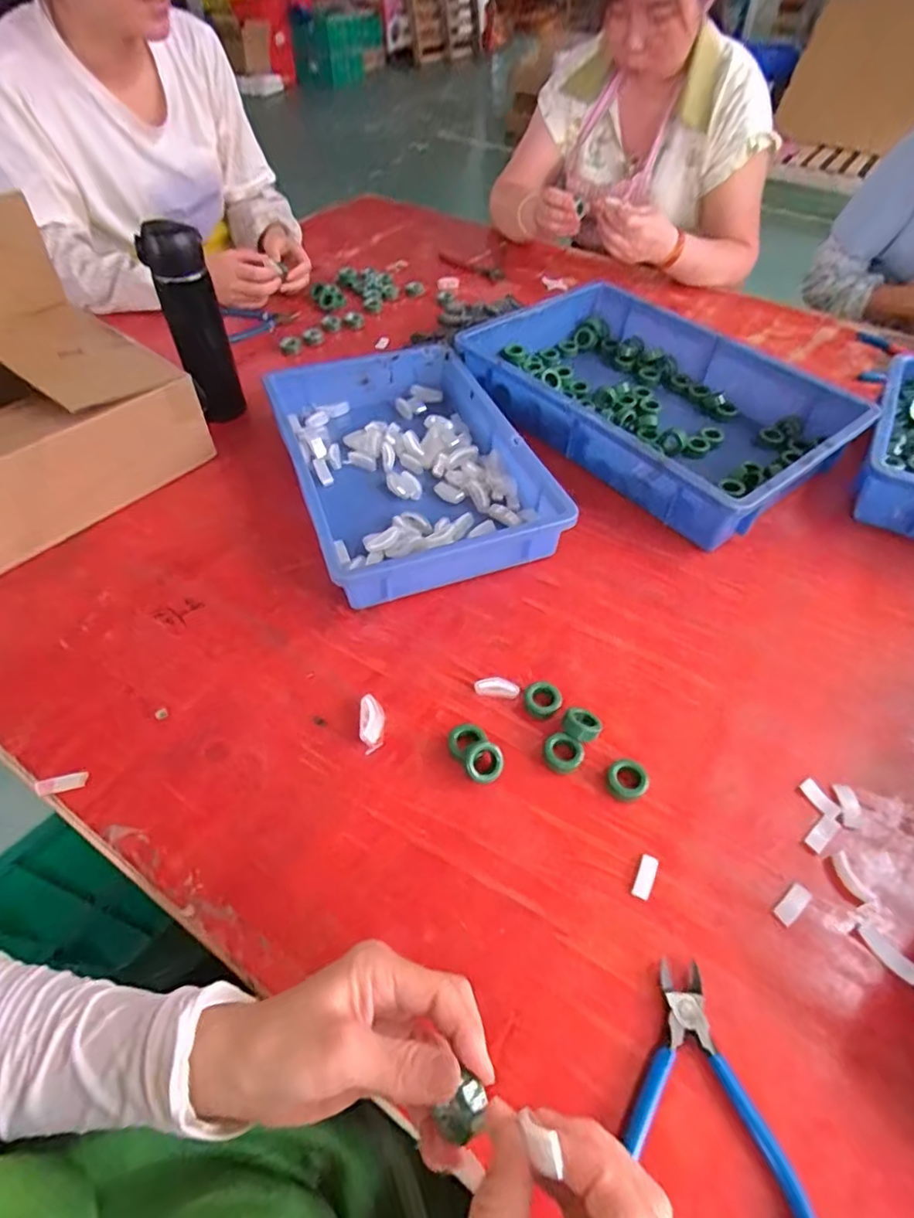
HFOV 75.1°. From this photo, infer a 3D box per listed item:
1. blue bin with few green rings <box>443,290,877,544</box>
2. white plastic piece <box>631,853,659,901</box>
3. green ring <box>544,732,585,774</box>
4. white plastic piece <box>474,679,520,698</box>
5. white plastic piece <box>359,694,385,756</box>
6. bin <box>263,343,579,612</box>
[{"bbox_3d":[0.241,-0.268,0.753,0.294,0.077,0.438,-32,57,-25],"label":"blue bin with few green rings"},{"bbox_3d":[0.133,0.189,0.419,0.012,0.004,0.031,24,52,15],"label":"white plastic piece"},{"bbox_3d":[0.083,0.114,0.471,0.031,0.008,0.029,37,80,23],"label":"green ring"},{"bbox_3d":[0.034,0.068,0.506,0.038,0.012,0.014,6,50,5],"label":"white plastic piece"},{"bbox_3d":[-0.069,0.094,0.486,0.020,0.008,0.047,-3,62,-7],"label":"white plastic piece"},{"bbox_3d":[-0.055,-0.170,0.670,0.248,0.062,0.370,-14,51,-12],"label":"bin"}]

